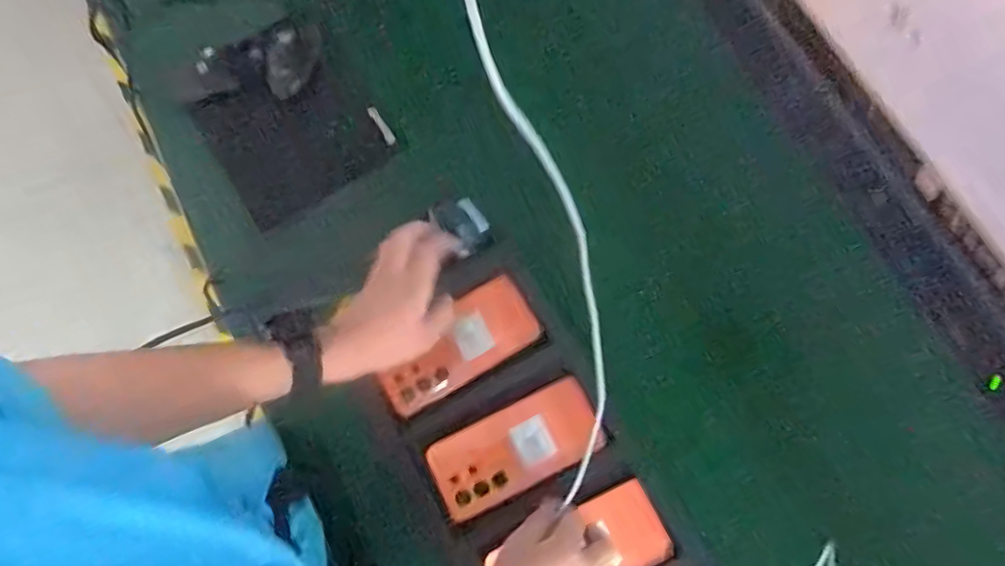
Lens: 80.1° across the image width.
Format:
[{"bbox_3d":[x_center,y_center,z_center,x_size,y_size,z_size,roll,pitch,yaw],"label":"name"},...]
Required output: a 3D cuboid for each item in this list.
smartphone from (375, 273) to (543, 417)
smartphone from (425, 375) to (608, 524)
[{"bbox_3d":[-0.047,0.063,0.621,0.169,0.009,0.079,-29,77,-10],"label":"smartphone"},{"bbox_3d":[0.013,0.163,0.592,0.168,0.014,0.078,-25,76,-9],"label":"smartphone"}]

